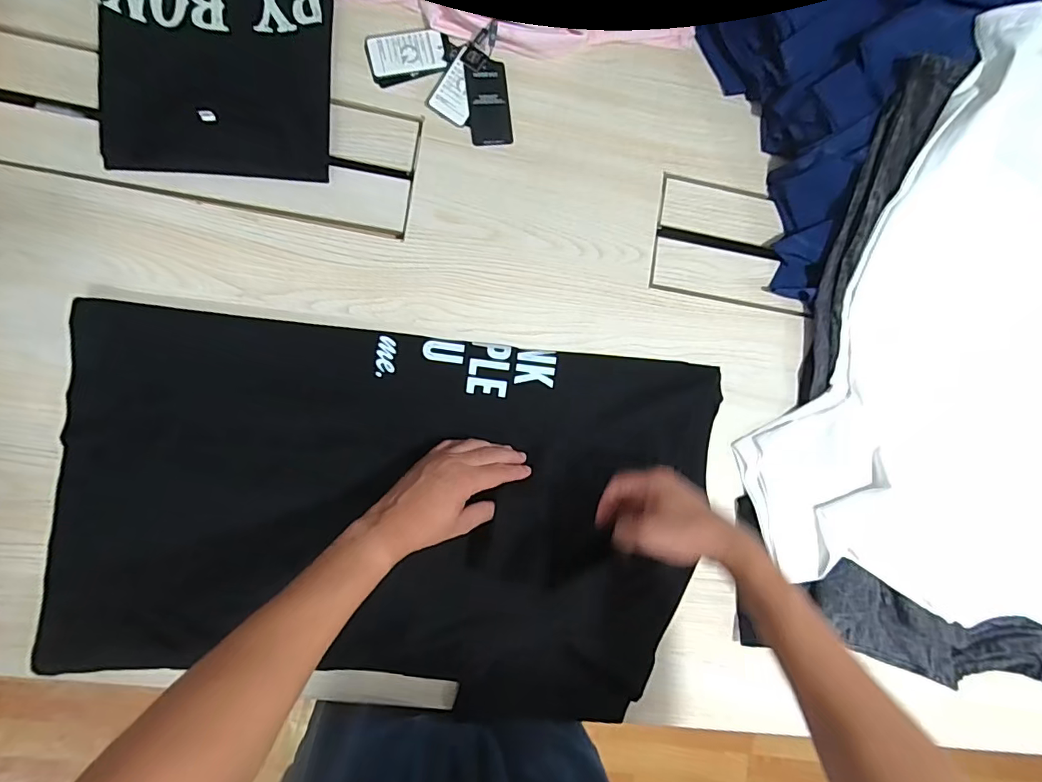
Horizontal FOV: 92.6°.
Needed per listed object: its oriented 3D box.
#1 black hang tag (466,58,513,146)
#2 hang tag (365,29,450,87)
[{"bbox_3d":[-0.038,-0.349,0.604,0.049,0.004,0.098,-6,92,-7],"label":"black hang tag"},{"bbox_3d":[-0.133,-0.398,0.590,0.096,0.006,0.055,-20,89,-8],"label":"hang tag"}]

